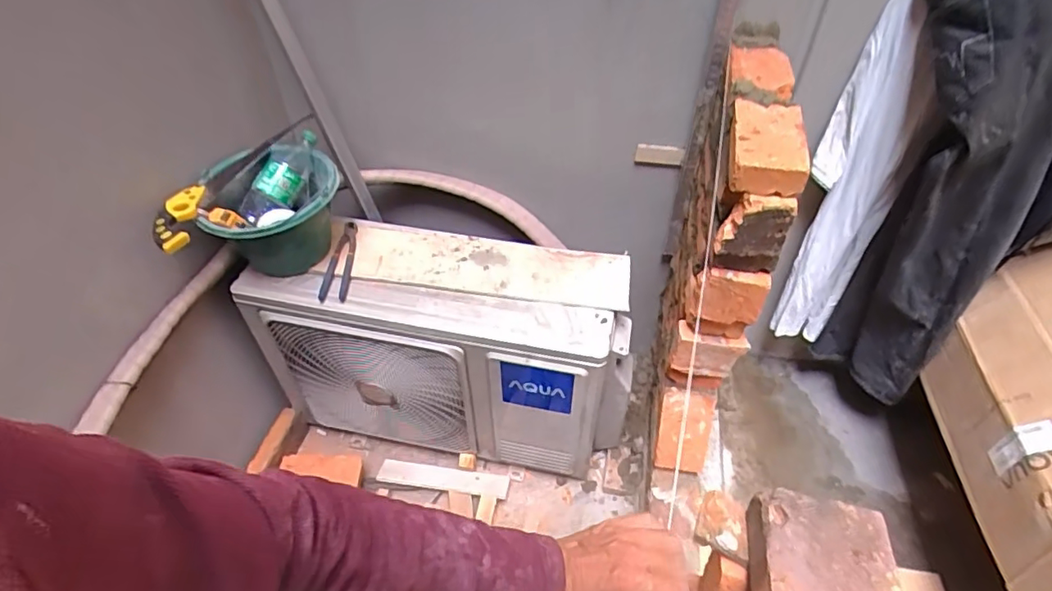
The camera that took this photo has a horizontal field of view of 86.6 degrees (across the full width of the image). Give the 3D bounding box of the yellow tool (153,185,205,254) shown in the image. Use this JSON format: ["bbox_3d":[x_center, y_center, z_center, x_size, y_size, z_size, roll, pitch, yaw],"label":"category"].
[{"bbox_3d":[-0.597,-0.137,0.961,0.062,0.031,0.138,2,59,3],"label":"yellow tool"}]

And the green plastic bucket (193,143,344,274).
[{"bbox_3d":[-0.490,-0.144,1.113,0.259,0.214,0.211,-32,53,-28],"label":"green plastic bucket"}]

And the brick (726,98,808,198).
[{"bbox_3d":[0.370,-0.237,0.864,0.105,0.052,0.204,10,46,11],"label":"brick"}]

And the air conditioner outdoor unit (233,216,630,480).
[{"bbox_3d":[-0.172,0.136,1.345,0.806,0.560,0.282,5,45,6],"label":"air conditioner outdoor unit"}]

